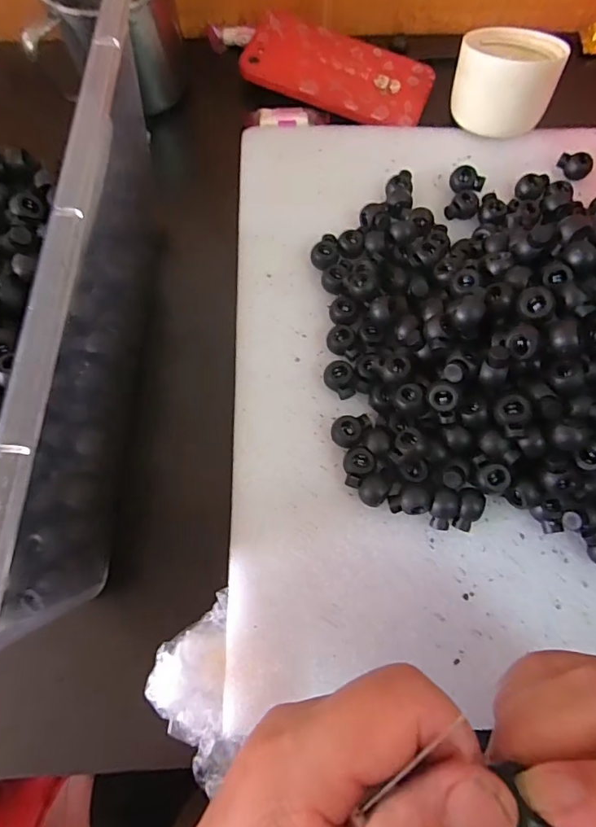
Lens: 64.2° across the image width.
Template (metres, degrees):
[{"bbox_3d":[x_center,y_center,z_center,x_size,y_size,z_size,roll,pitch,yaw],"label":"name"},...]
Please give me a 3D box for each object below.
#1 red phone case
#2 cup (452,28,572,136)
[{"bbox_3d":[0.030,-0.258,0.356,0.137,0.008,0.071,20,73,6],"label":"red phone case"},{"bbox_3d":[0.143,-0.232,0.329,0.067,0.049,0.057,25,73,7],"label":"cup"}]

